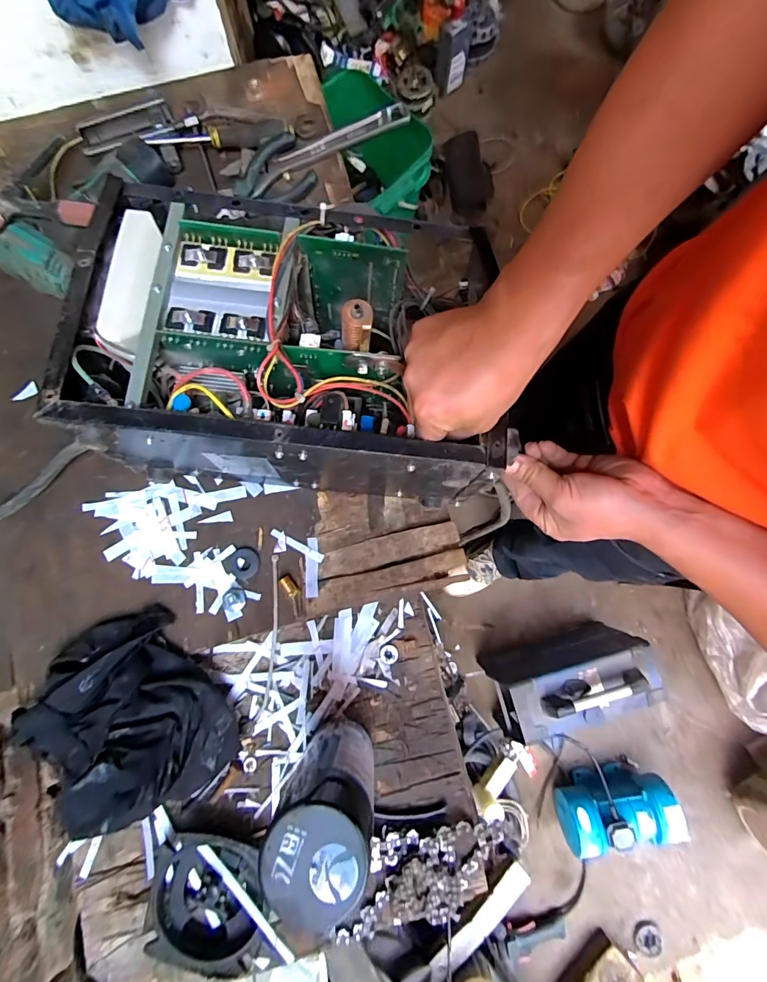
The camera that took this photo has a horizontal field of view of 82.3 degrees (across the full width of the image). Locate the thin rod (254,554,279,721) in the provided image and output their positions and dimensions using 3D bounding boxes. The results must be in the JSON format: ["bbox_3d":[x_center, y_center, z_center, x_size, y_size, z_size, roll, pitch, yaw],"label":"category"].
[{"bbox_3d":[-0.109,0.138,0.423,0.013,0.008,0.152,3,79,-1],"label":"thin rod"}]

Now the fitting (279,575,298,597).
[{"bbox_3d":[-0.092,0.093,0.428,0.011,0.010,0.020,-34,81,-7],"label":"fitting"}]

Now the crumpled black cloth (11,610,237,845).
[{"bbox_3d":[-0.227,0.202,0.388,0.140,0.051,0.167,-37,82,-8],"label":"crumpled black cloth"}]

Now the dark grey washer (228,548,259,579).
[{"bbox_3d":[-0.138,0.071,0.431,0.029,0.004,0.029,-14,79,-4],"label":"dark grey washer"}]

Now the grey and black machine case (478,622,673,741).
[{"bbox_3d":[0.433,0.458,1.059,0.333,0.265,0.171,-16,80,-4],"label":"grey and black machine case"}]

